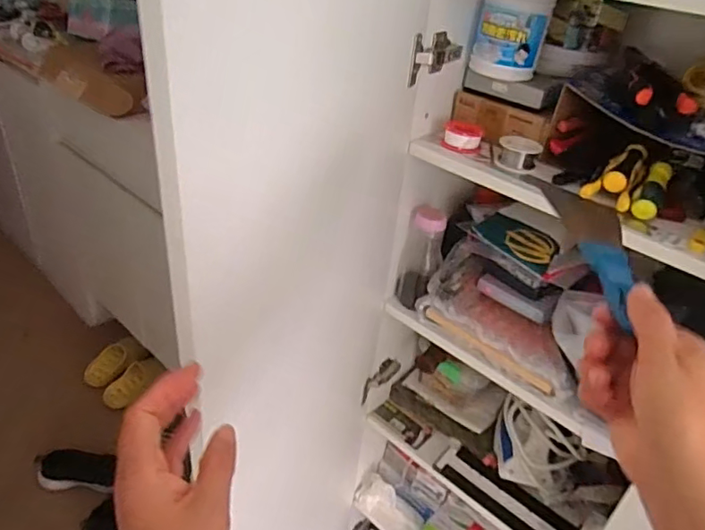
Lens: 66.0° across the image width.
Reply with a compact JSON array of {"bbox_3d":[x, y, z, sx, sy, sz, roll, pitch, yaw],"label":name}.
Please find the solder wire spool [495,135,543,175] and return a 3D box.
[{"bbox_3d":[0.213,-0.142,0.695,0.051,0.034,0.051,23,42,21],"label":"solder wire spool"}]

